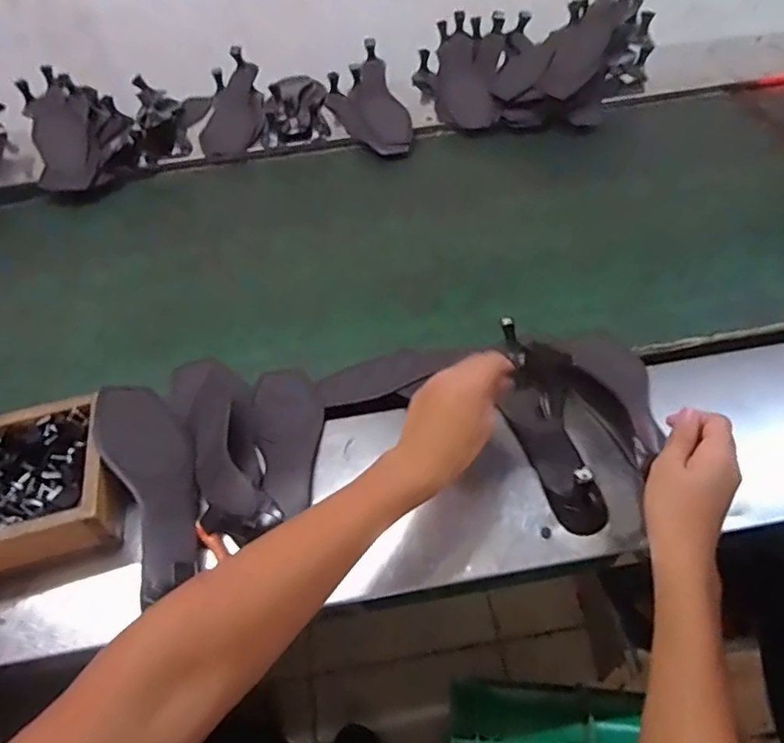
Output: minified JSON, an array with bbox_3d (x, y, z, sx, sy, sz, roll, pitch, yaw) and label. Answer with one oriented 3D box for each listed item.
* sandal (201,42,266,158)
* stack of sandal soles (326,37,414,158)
[{"bbox_3d":[-0.280,-0.479,1.047,0.120,0.071,0.225,1,67,6],"label":"sandal"},{"bbox_3d":[-0.048,-0.467,1.018,0.131,0.071,0.245,-17,52,-8],"label":"stack of sandal soles"}]

